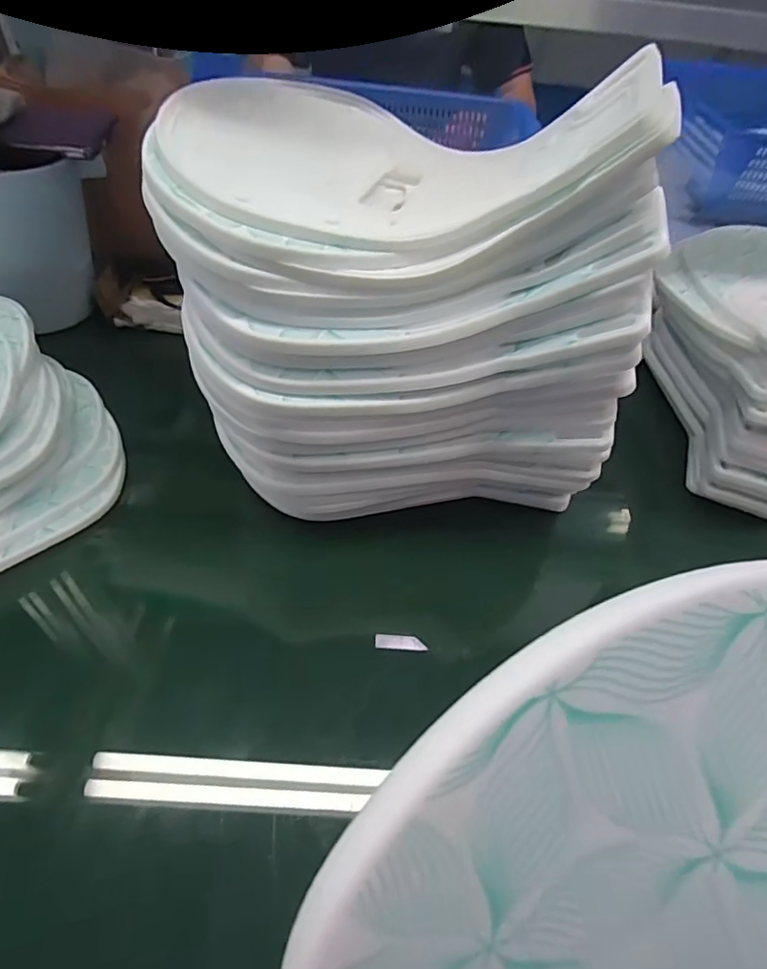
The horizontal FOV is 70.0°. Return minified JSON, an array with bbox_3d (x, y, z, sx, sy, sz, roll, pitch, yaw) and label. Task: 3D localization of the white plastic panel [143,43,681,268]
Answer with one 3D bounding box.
[{"bbox_3d":[0.001,-0.185,0.285,0.225,0.063,0.179,2,50,-5],"label":"white plastic panel"}]

